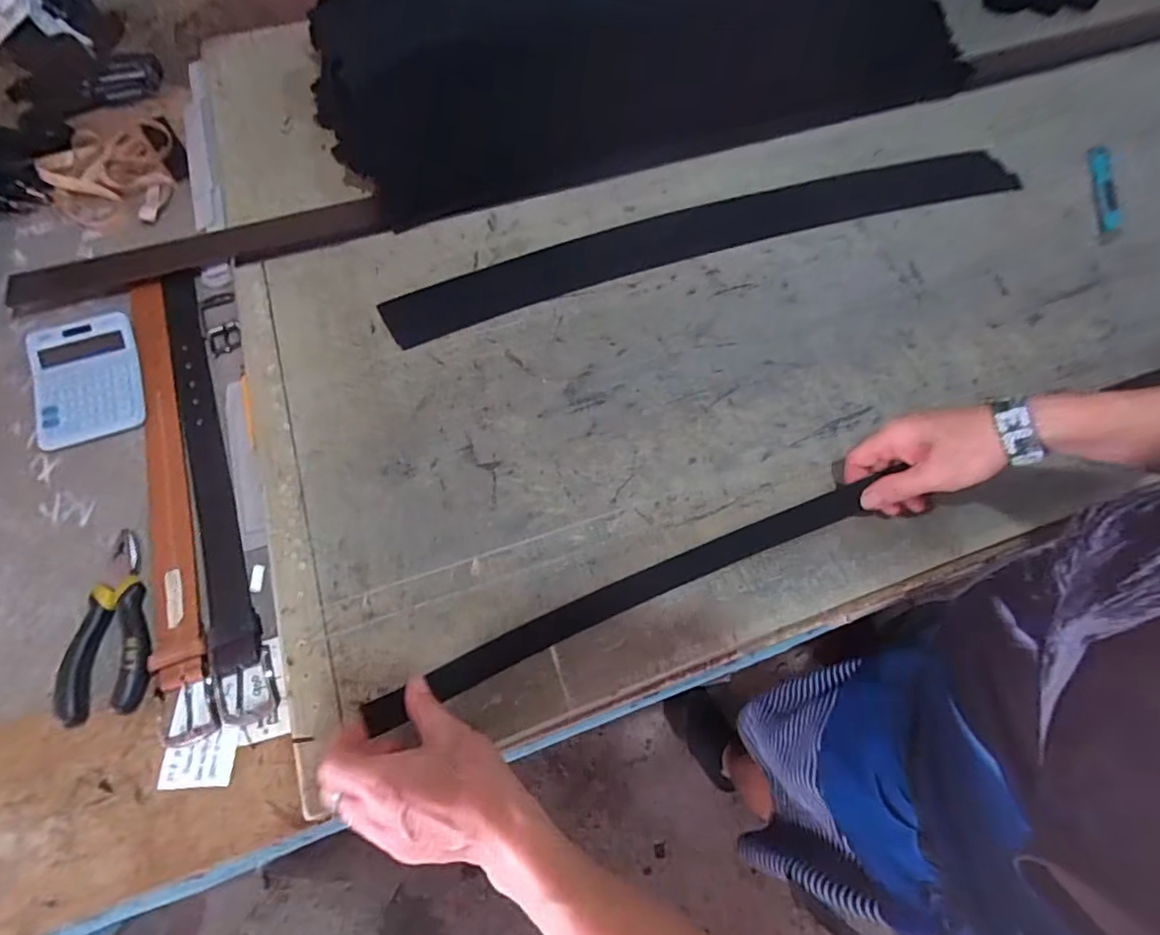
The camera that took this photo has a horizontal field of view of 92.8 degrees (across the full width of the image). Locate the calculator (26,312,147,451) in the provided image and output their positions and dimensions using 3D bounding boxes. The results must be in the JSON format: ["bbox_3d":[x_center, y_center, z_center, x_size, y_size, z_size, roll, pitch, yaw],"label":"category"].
[{"bbox_3d":[-0.504,-0.091,0.565,0.099,0.024,0.141,-17,67,-7],"label":"calculator"}]

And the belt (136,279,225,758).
[{"bbox_3d":[-0.397,0.003,0.527,0.044,0.013,0.490,-19,67,-8],"label":"belt"}]

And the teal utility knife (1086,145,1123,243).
[{"bbox_3d":[0.639,-0.335,0.672,0.026,0.007,0.163,12,69,7],"label":"teal utility knife"}]

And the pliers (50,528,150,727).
[{"bbox_3d":[-0.402,0.130,0.467,0.069,0.017,0.154,-20,67,-8],"label":"pliers"}]

